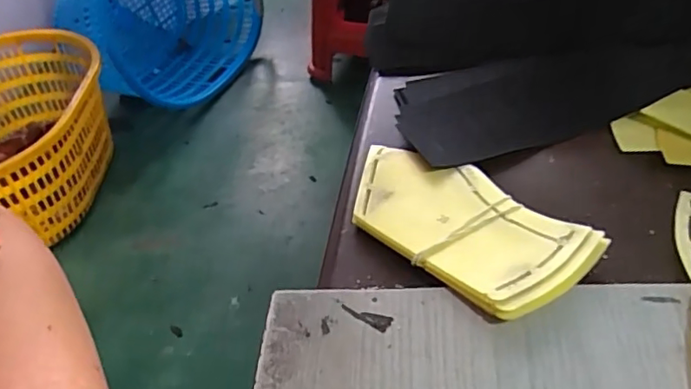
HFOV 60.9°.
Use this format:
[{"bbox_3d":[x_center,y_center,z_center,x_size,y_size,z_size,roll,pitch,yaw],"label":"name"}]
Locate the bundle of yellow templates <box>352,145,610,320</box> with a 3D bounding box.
[{"bbox_3d":[0.061,0.014,0.330,0.075,0.011,0.141,-35,51,-27],"label":"bundle of yellow templates"}]

